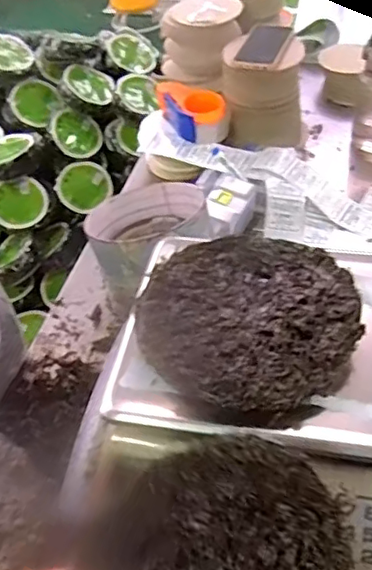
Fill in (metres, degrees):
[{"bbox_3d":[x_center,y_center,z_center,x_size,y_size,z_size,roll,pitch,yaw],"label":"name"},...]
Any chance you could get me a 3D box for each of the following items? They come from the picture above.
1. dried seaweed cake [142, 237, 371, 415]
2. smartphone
[{"bbox_3d":[0.059,0.026,0.552,0.189,0.031,0.198,5,48,11],"label":"dried seaweed cake"},{"bbox_3d":[0.147,-0.450,1.125,0.079,0.016,0.160,12,49,17],"label":"smartphone"}]

